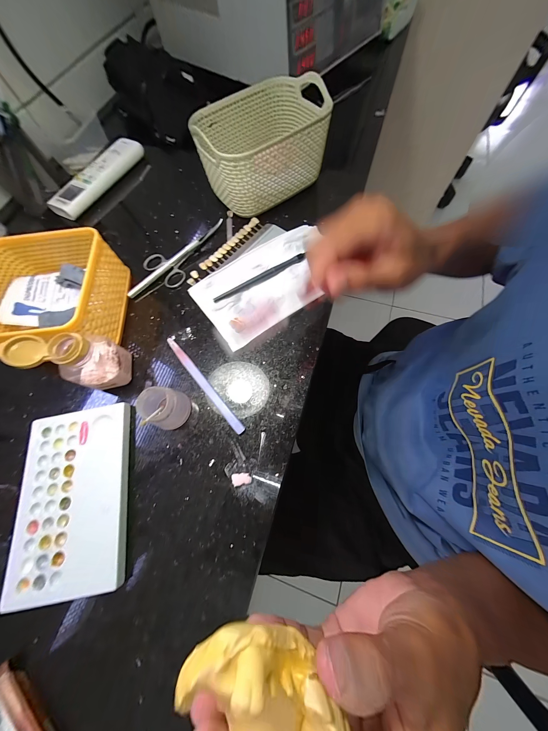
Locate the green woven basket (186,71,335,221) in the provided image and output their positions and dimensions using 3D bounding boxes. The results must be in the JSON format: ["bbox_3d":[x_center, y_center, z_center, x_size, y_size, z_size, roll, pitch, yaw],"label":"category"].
[{"bbox_3d":[-0.015,-0.298,0.322,0.164,0.087,0.119,-37,72,-9],"label":"green woven basket"}]

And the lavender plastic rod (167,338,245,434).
[{"bbox_3d":[-0.077,0.018,0.253,0.010,0.004,0.137,-39,73,-14],"label":"lavender plastic rod"}]

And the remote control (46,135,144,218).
[{"bbox_3d":[-0.281,-0.306,0.374,0.048,0.028,0.177,28,74,13],"label":"remote control"}]

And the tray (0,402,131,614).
[{"bbox_3d":[-0.185,0.118,0.215,0.095,0.008,0.152,-10,68,-4],"label":"tray"}]

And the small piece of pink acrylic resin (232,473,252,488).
[{"bbox_3d":[-0.030,0.106,0.218,0.018,0.004,0.011,-12,68,-5],"label":"small piece of pink acrylic resin"}]

